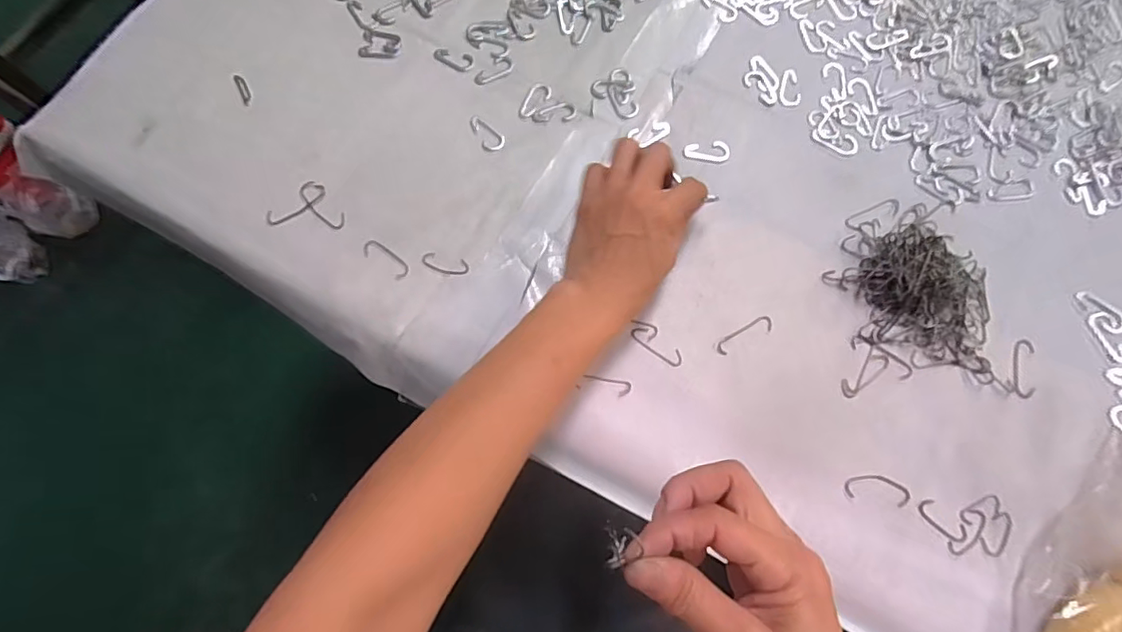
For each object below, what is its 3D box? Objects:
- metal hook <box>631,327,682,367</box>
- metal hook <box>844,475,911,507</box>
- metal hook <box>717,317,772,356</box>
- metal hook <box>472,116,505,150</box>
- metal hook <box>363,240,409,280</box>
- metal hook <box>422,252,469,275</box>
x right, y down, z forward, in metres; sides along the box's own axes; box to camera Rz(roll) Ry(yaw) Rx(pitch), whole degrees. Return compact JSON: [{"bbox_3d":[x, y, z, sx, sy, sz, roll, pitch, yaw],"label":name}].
[{"bbox_3d":[0.070,0.021,0.402,0.042,0.004,0.013,36,76,12],"label":"metal hook"},{"bbox_3d":[0.208,0.113,0.365,0.040,0.004,0.018,10,73,5],"label":"metal hook"},{"bbox_3d":[0.132,0.013,0.401,0.045,0.004,0.012,-26,73,-7],"label":"metal hook"},{"bbox_3d":[-0.062,-0.148,0.454,0.035,0.004,0.018,38,77,12],"label":"metal hook"},{"bbox_3d":[-0.133,-0.043,0.421,0.040,0.004,0.015,33,76,11],"label":"metal hook"},{"bbox_3d":[-0.088,-0.040,0.422,0.036,0.004,0.014,12,73,5],"label":"metal hook"}]

